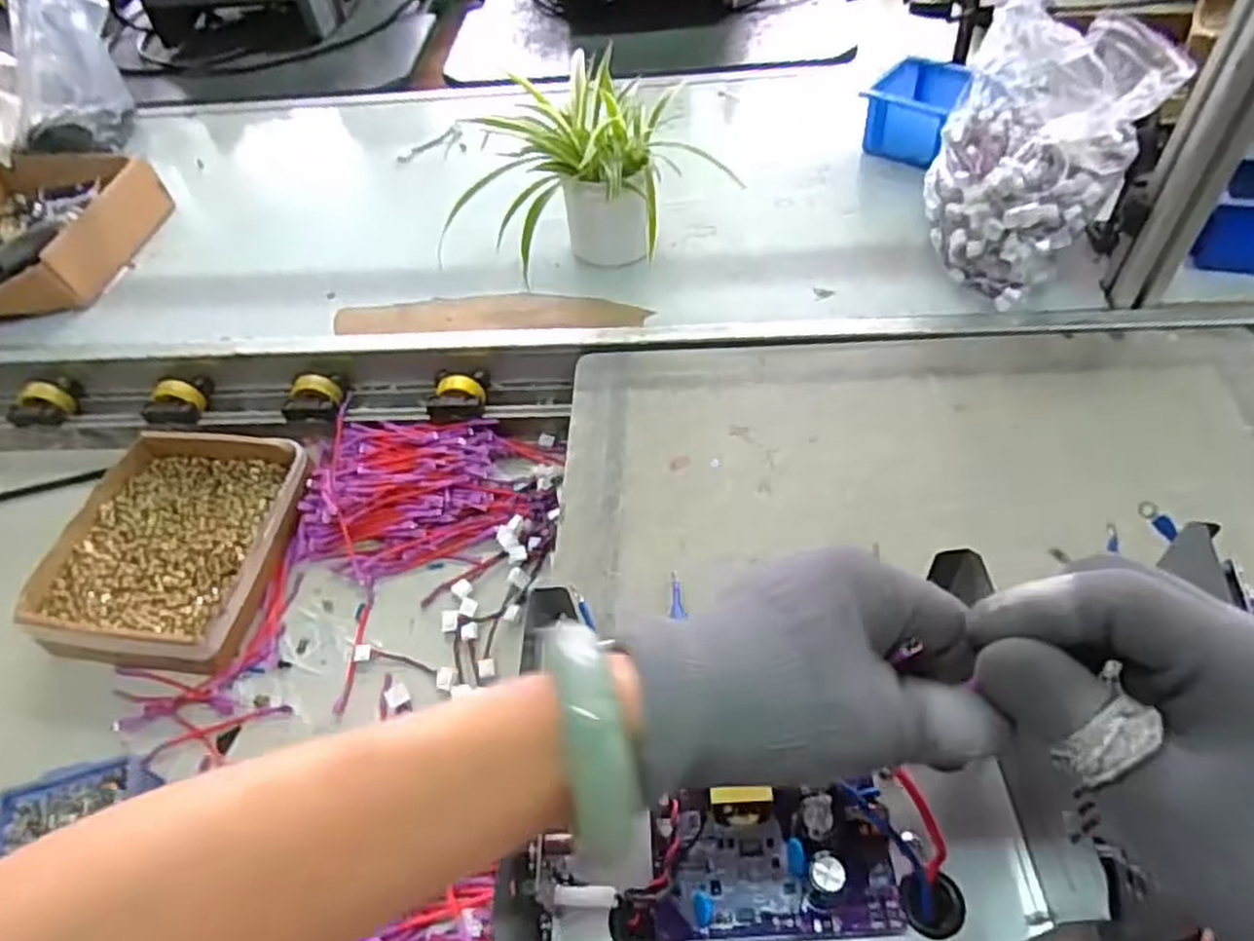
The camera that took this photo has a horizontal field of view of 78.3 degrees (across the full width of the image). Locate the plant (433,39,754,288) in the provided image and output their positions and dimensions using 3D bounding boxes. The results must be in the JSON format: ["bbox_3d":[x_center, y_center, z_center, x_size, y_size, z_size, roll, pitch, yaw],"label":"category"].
[{"bbox_3d":[-0.050,-0.283,0.781,0.176,0.150,0.211,35,63,28],"label":"plant"}]

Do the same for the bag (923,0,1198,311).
[{"bbox_3d":[0.361,-0.276,0.688,0.163,0.211,0.162,14,55,17],"label":"bag"}]

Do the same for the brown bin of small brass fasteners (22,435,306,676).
[{"bbox_3d":[-0.414,0.066,0.713,0.201,0.044,0.230,7,53,11],"label":"brown bin of small brass fasteners"}]

